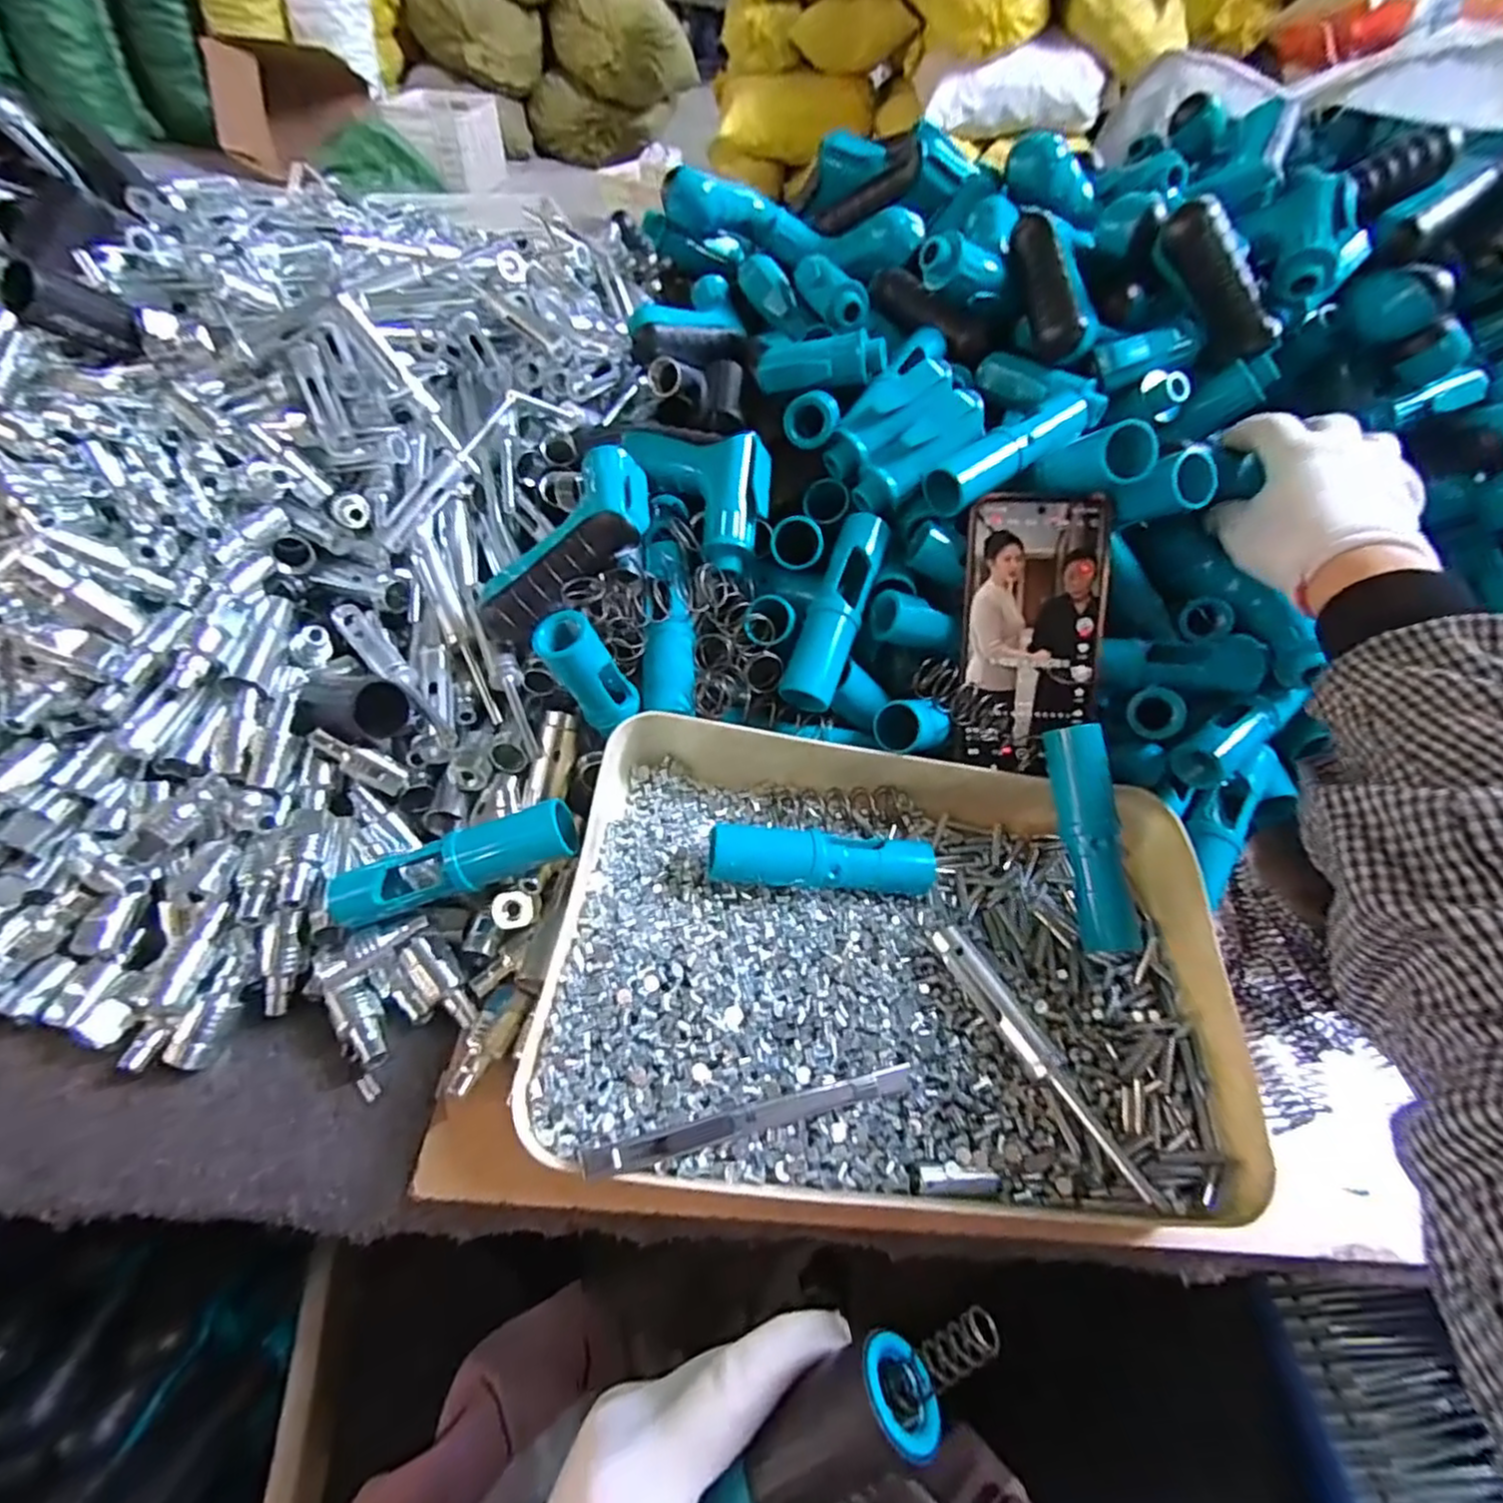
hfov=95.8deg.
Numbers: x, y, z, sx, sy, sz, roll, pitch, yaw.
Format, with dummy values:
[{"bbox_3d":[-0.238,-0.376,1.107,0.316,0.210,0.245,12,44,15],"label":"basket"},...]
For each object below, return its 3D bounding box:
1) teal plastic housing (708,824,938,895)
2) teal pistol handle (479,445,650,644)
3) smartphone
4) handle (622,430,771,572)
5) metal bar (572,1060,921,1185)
[{"bbox_3d":[0.038,0.059,0.360,0.119,0.030,0.028,1,50,-5],"label":"teal plastic housing"},{"bbox_3d":[-0.108,-0.125,0.401,0.067,0.029,0.137,35,82,22],"label":"teal pistol handle"},{"bbox_3d":[0.160,-0.067,0.386,0.074,0.153,0.013,3,6,6],"label":"smartphone"},{"bbox_3d":[-0.028,-0.172,0.422,0.055,0.046,0.122,-23,56,-23],"label":"handle"},{"bbox_3d":[0.004,0.154,0.286,0.143,0.011,0.011,-9,60,-14],"label":"metal bar"}]

